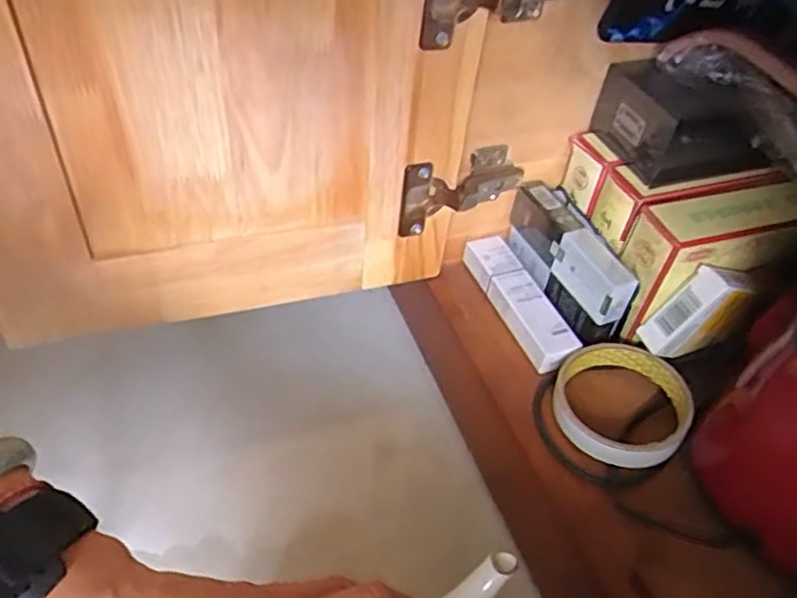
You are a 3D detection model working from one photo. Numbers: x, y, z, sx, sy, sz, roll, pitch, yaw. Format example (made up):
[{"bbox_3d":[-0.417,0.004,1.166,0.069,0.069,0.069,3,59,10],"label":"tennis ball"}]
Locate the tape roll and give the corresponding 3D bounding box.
[{"bbox_3d":[0.143,0.066,0.433,0.085,0.025,0.080,3,46,-4],"label":"tape roll"}]

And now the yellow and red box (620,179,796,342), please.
[{"bbox_3d":[0.213,-0.027,0.460,0.121,0.097,0.044,-9,48,-15],"label":"yellow and red box"}]

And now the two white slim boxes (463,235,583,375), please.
[{"bbox_3d":[0.089,0.003,0.499,0.033,0.025,0.124,-15,50,-20],"label":"two white slim boxes"}]

